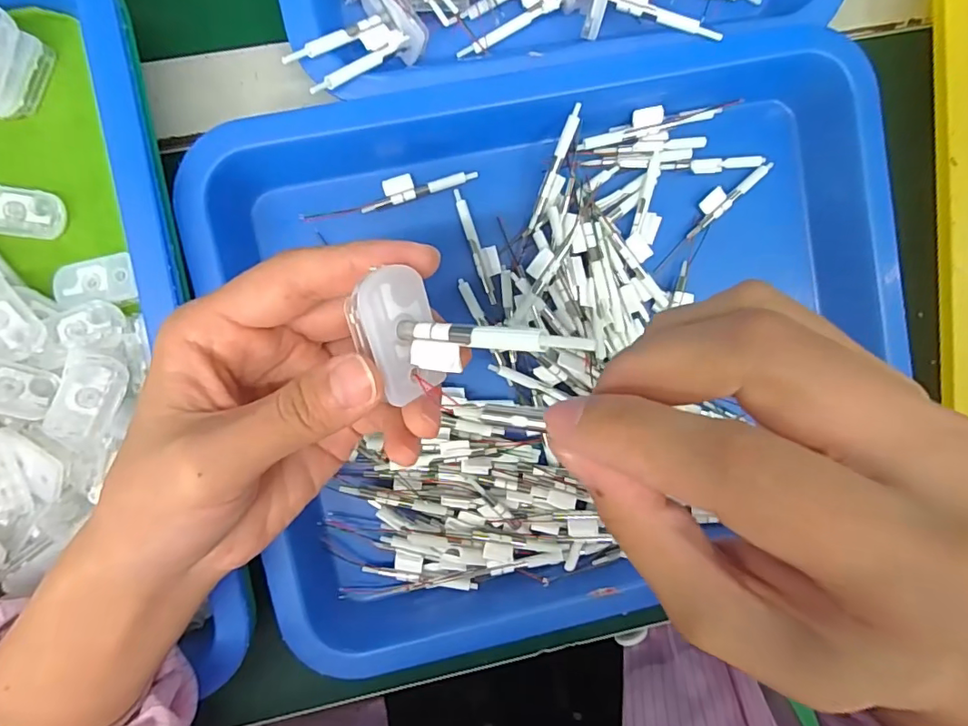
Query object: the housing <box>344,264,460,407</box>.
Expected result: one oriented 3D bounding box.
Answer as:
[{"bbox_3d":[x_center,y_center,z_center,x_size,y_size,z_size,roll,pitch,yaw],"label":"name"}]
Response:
[{"bbox_3d":[-0.027,-0.007,0.148,0.024,0.012,0.034,-19,109,-40],"label":"housing"}]

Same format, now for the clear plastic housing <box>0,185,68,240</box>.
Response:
[{"bbox_3d":[-0.207,-0.067,0.234,0.037,0.007,0.021,6,93,-6],"label":"clear plastic housing"}]

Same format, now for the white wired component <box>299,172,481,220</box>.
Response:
[{"bbox_3d":[-0.047,-0.084,0.262,0.087,0.004,0.012,-19,96,-4],"label":"white wired component"}]

